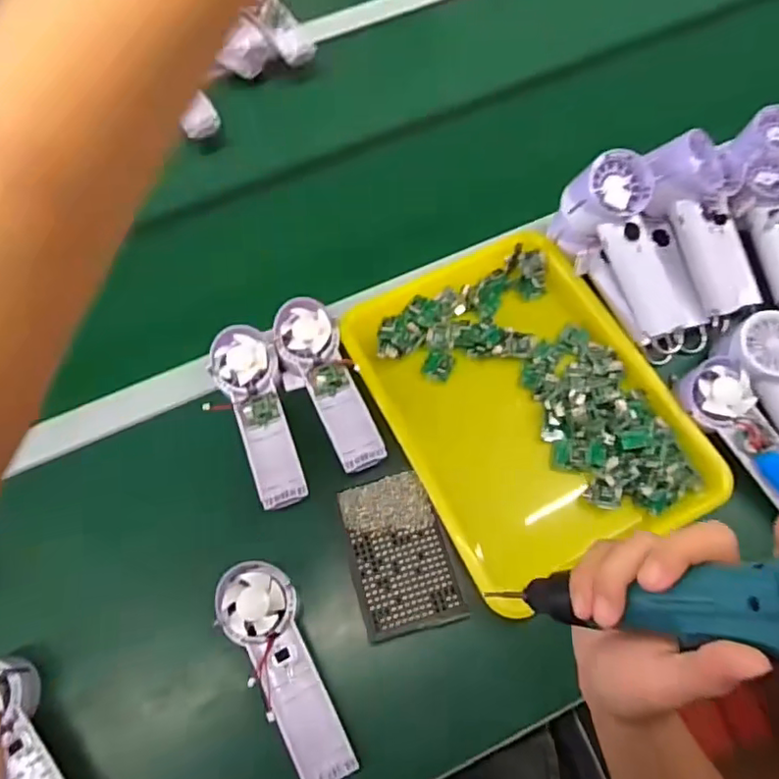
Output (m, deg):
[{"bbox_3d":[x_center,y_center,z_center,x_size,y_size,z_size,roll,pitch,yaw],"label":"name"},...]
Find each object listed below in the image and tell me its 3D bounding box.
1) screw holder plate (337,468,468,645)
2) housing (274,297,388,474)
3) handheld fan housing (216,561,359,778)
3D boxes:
[{"bbox_3d":[0.010,0.144,0.523,0.088,0.015,0.131,-14,66,-5],"label":"screw holder plate"},{"bbox_3d":[-0.064,-0.006,0.568,0.066,0.032,0.177,-20,67,-7],"label":"housing"},{"bbox_3d":[-0.082,0.221,0.471,0.057,0.030,0.176,-29,68,-11],"label":"handheld fan housing"}]

